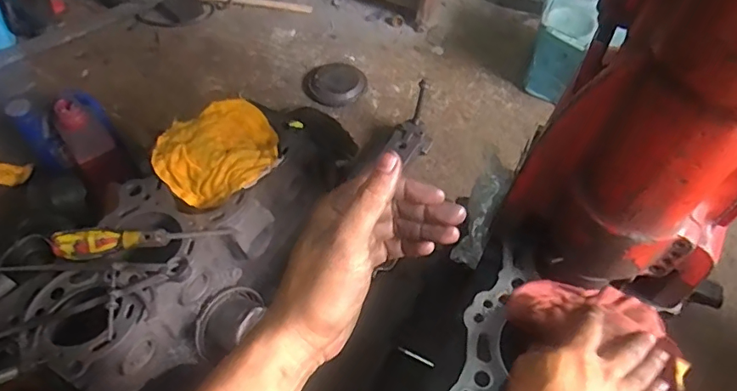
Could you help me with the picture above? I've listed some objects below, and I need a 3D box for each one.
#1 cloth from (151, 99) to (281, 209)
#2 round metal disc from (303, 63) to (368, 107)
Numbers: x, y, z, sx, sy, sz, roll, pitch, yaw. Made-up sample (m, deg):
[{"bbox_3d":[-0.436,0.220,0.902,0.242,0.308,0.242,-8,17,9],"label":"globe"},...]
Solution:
[{"bbox_3d":[-0.196,-0.055,0.673,0.154,0.038,0.137,-33,61,-23],"label":"cloth"},{"bbox_3d":[-0.071,-0.252,1.129,0.128,0.029,0.129,1,54,-1],"label":"round metal disc"}]

